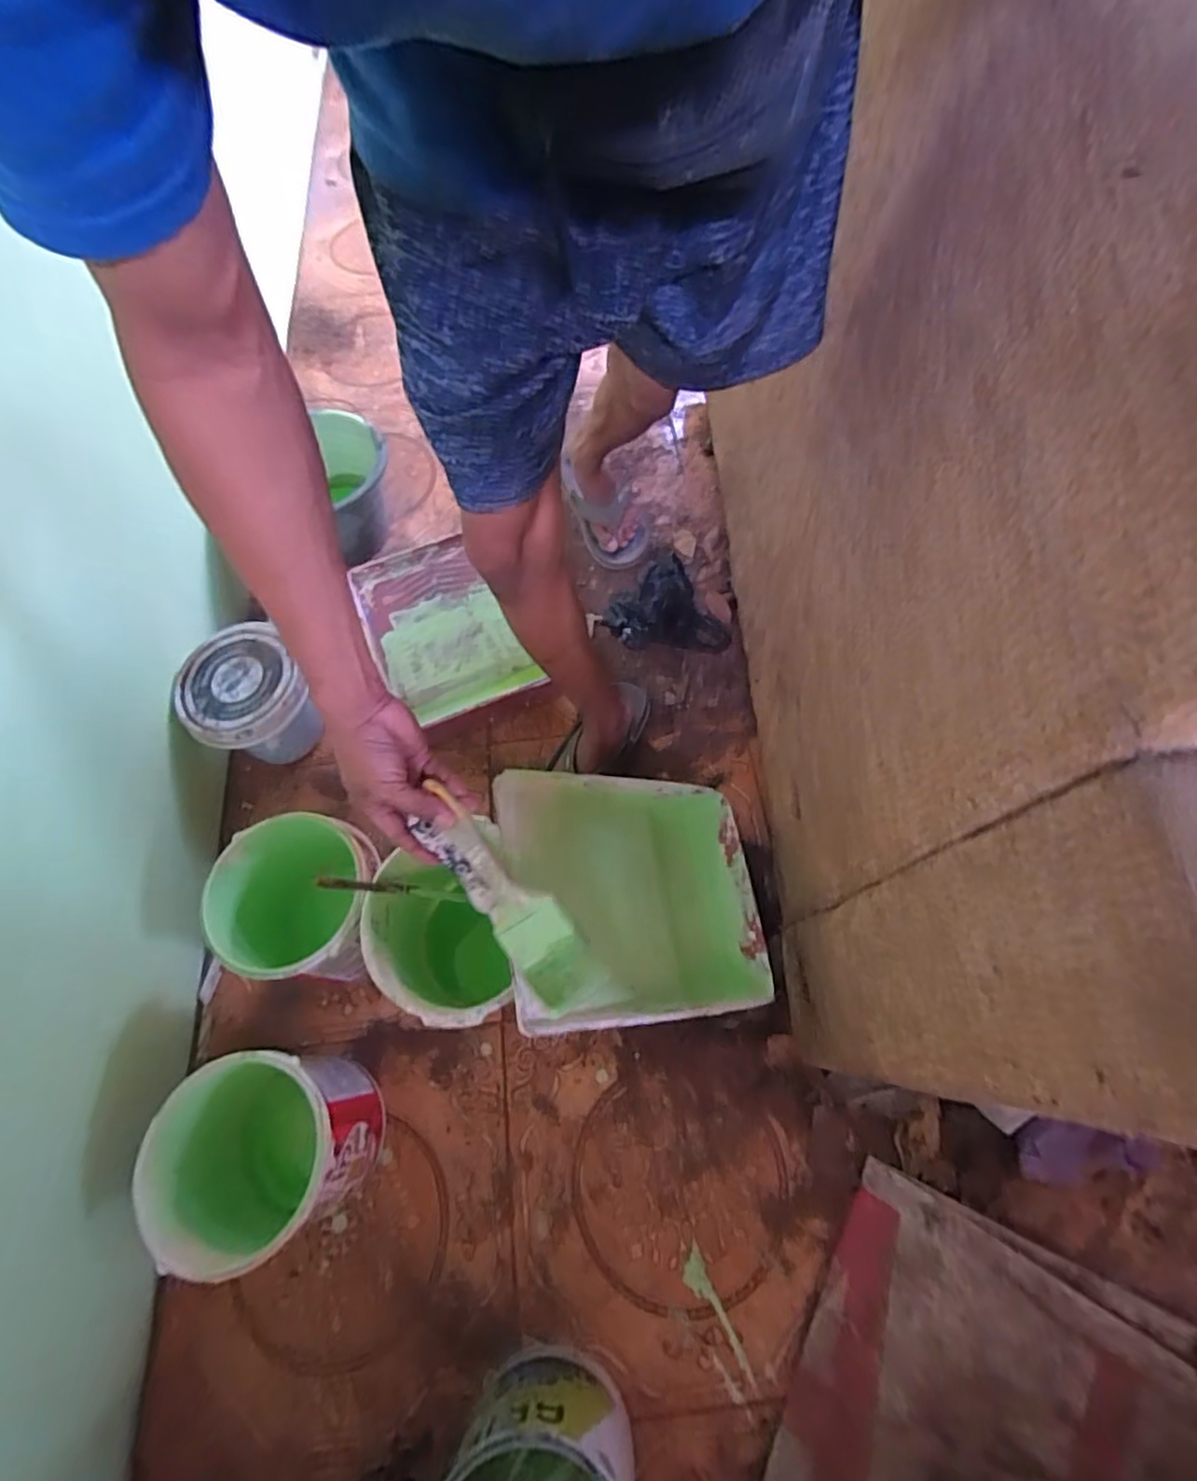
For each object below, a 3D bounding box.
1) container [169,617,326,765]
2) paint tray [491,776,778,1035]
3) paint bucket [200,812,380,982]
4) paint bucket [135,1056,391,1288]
[{"bbox_3d":[-0.494,-0.061,0.933,0.167,0.145,0.188,-29,73,-9],"label":"container"},{"bbox_3d":[0.039,0.184,0.761,0.356,0.069,0.294,13,58,-37],"label":"paint tray"},{"bbox_3d":[-0.352,0.206,0.806,0.181,0.193,0.179,0,71,1],"label":"paint bucket"},{"bbox_3d":[-0.351,0.440,0.702,0.172,0.198,0.181,0,71,1],"label":"paint bucket"}]

